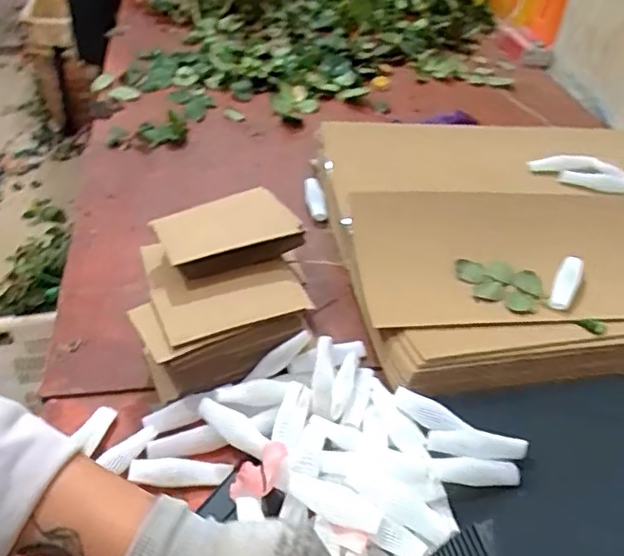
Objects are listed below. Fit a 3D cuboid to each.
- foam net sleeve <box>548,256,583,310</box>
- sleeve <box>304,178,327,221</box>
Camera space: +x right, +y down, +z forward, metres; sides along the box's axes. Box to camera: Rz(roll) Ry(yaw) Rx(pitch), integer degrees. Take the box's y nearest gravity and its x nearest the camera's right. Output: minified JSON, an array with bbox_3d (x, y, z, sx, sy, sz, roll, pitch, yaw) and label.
[{"bbox_3d":[0.289,0.004,0.685,0.026,0.019,0.089,25,45,22],"label":"foam net sleeve"},{"bbox_3d":[0.005,-0.115,0.868,0.023,0.018,0.094,-3,42,-9],"label":"sleeve"}]

